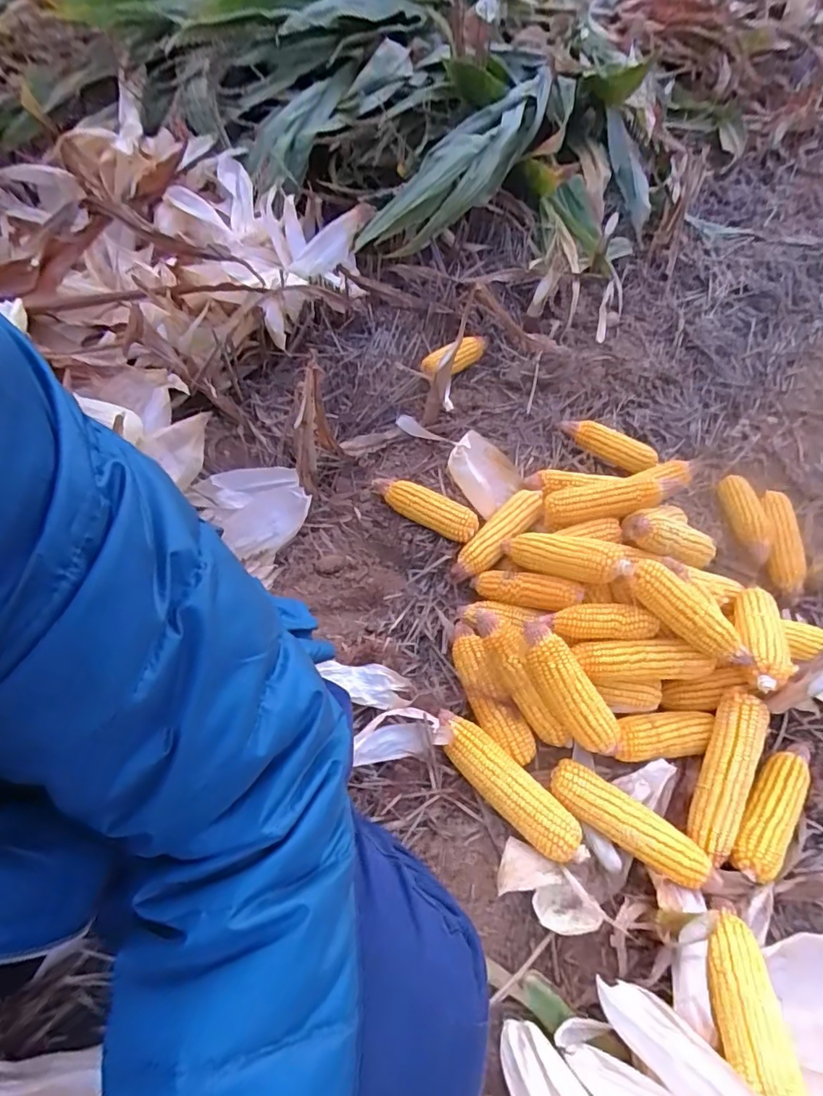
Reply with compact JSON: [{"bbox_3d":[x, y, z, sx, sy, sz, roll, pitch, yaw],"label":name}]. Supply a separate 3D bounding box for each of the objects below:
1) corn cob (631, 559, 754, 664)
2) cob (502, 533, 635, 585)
[{"bbox_3d":[0.353,0.077,0.692,0.176,0.044,0.058,42,62,4],"label":"corn cob"},{"bbox_3d":[0.207,0.011,0.752,0.190,0.050,0.044,11,49,42],"label":"cob"}]

